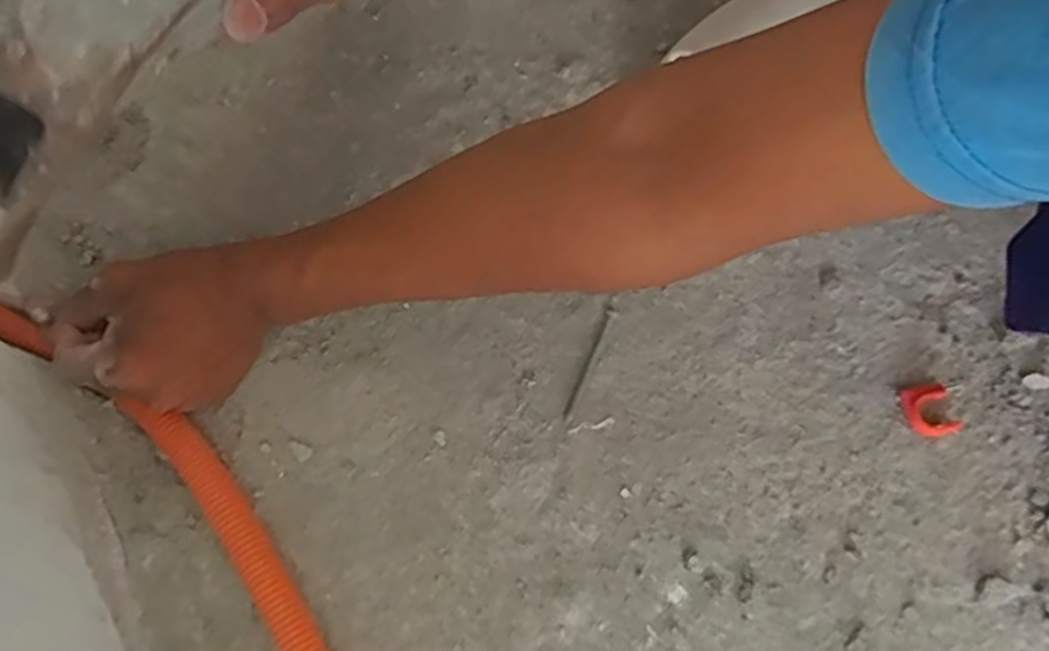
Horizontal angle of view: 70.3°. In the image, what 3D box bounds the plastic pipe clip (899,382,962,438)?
[{"bbox_3d":[0.235,0.049,0.433,0.028,0.010,0.031,-9,71,-6],"label":"plastic pipe clip"}]

